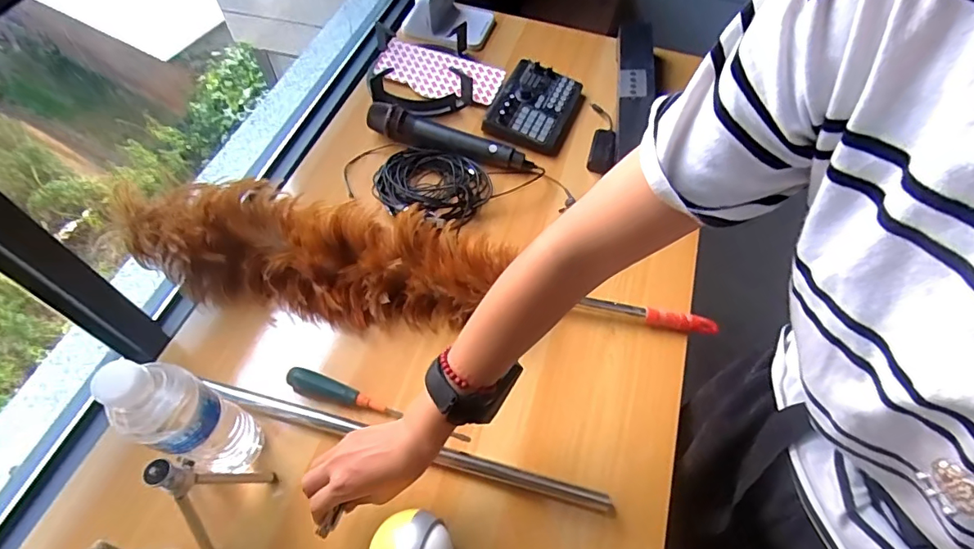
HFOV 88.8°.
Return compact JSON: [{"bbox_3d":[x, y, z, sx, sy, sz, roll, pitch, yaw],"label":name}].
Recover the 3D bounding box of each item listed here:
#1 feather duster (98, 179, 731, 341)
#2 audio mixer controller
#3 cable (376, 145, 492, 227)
[{"bbox_3d":[-0.089,-0.018,0.622,0.733,0.095,0.163,6,56,-1],"label":"feather duster"},{"bbox_3d":[0.082,-0.283,0.820,0.134,0.031,0.188,18,57,11],"label":"audio mixer controller"},{"bbox_3d":[-0.082,-0.133,0.719,0.162,0.030,0.130,12,56,7],"label":"cable"}]

